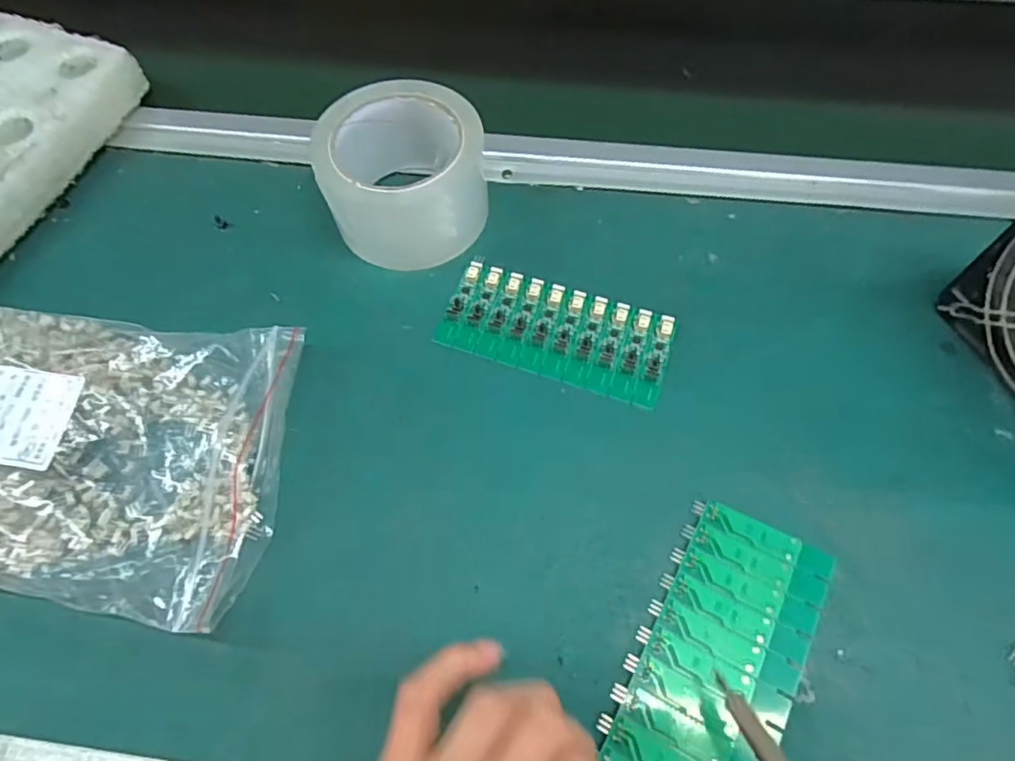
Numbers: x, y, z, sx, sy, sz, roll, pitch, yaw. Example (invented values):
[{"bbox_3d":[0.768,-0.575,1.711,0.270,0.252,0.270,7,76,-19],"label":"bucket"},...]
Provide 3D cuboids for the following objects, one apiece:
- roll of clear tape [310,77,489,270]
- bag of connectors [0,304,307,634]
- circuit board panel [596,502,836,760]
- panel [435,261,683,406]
[{"bbox_3d":[-0.065,-0.131,0.369,0.098,0.065,0.092,0,63,1],"label":"roll of clear tape"},{"bbox_3d":[-0.238,0.034,0.307,0.231,0.040,0.157,4,63,3],"label":"bag of connectors"},{"bbox_3d":[0.097,0.127,0.260,0.063,0.004,0.135,25,66,21],"label":"circuit board panel"},{"bbox_3d":[0.030,-0.031,0.352,0.137,0.004,0.064,18,67,11],"label":"panel"}]

